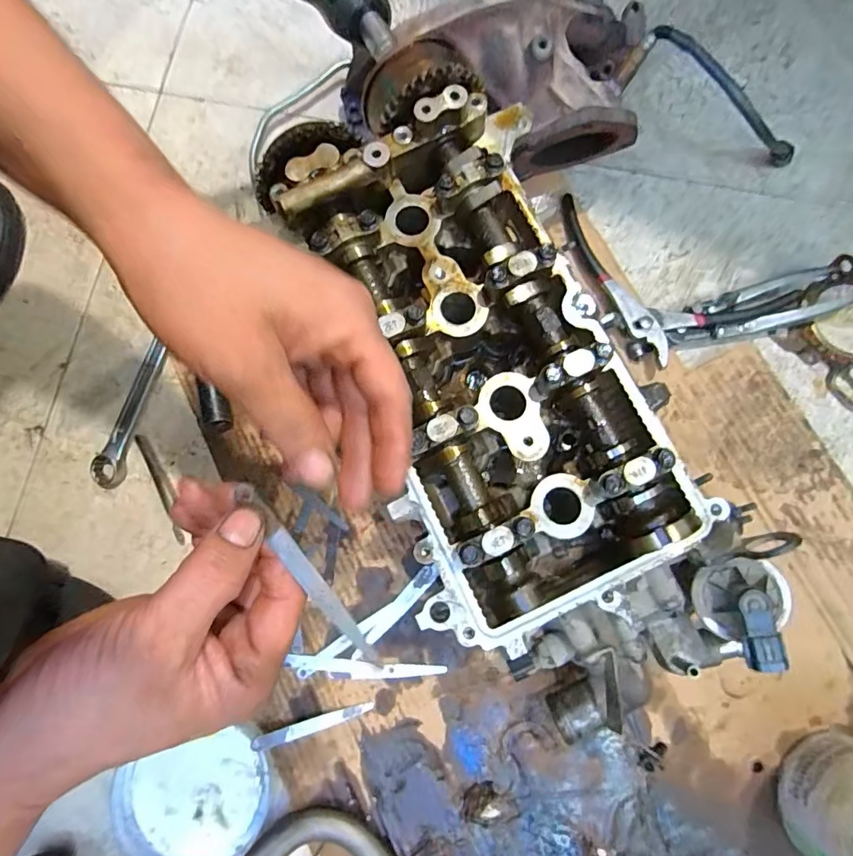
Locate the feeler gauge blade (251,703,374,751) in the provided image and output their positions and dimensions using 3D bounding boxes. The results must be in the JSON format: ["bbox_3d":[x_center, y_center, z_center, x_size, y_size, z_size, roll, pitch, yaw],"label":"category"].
[{"bbox_3d":[-0.091,0.242,0.402,0.096,0.004,0.010,-13,64,-11],"label":"feeler gauge blade"}]

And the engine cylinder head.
[{"bbox_3d":[0.058,-0.018,0.350,0.208,0.122,0.459,-26,80,-5],"label":"engine cylinder head"}]

